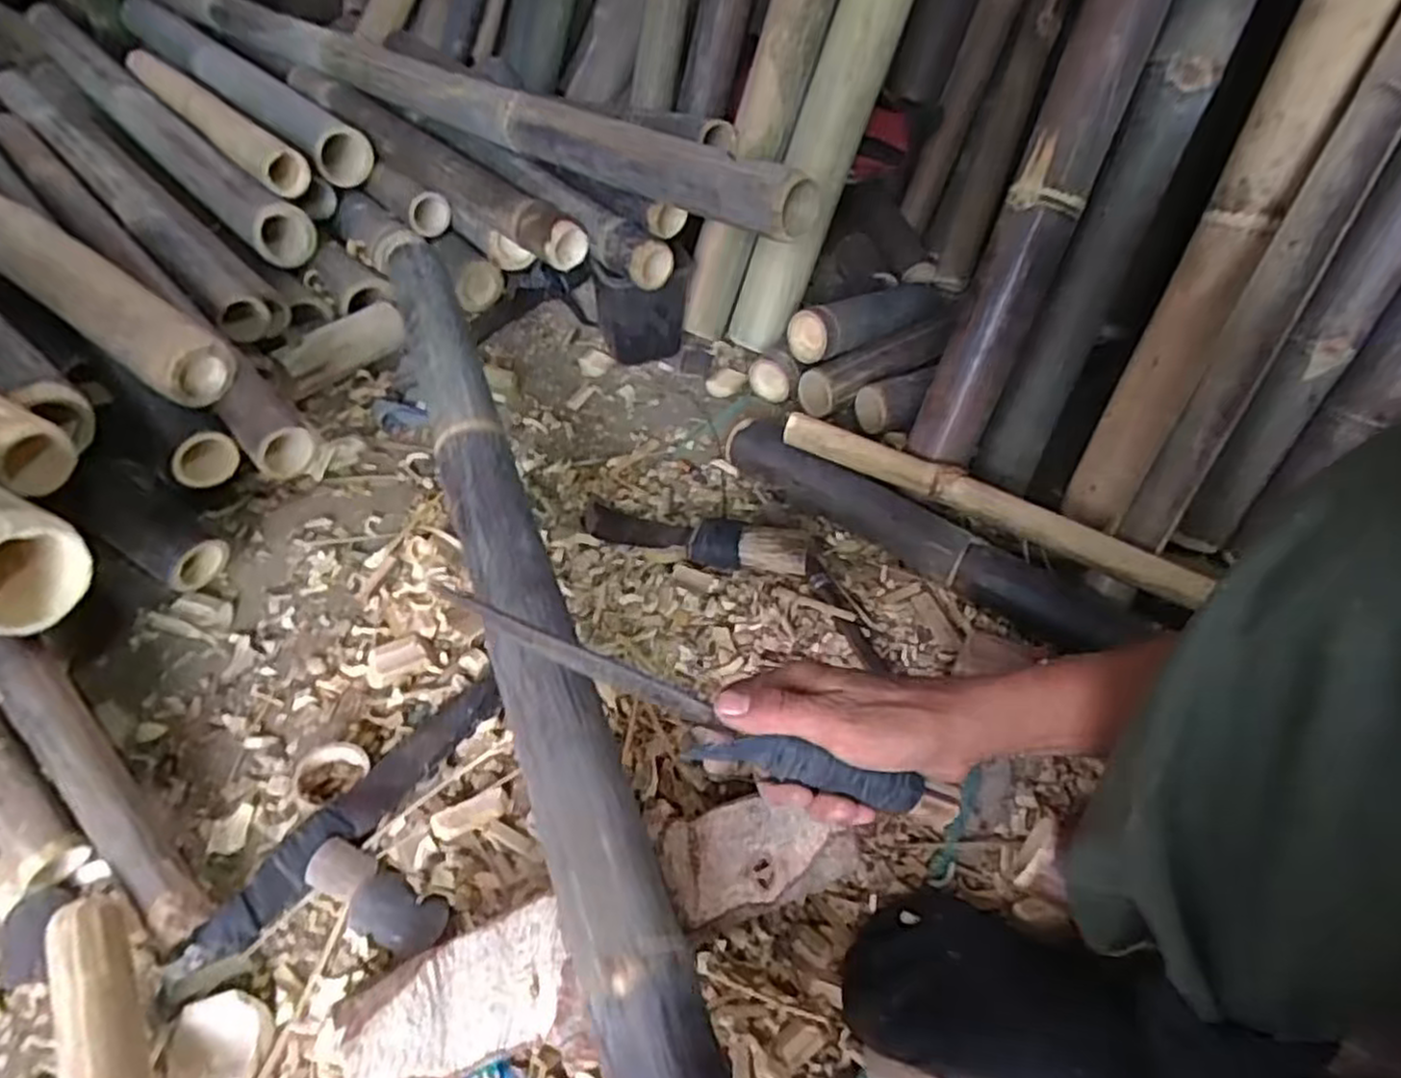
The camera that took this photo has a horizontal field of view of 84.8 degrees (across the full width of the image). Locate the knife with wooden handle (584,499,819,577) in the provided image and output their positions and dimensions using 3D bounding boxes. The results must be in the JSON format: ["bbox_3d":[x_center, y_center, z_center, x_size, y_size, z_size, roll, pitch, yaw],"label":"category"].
[{"bbox_3d":[-0.007,-0.007,0.745,0.231,0.051,0.054,16,48,10],"label":"knife with wooden handle"}]

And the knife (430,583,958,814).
[{"bbox_3d":[-0.006,0.094,0.409,0.282,0.037,0.018,25,48,-6],"label":"knife"}]

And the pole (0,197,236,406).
[{"bbox_3d":[-0.714,-0.315,0.757,0.724,0.080,0.064,29,51,21],"label":"pole"}]

